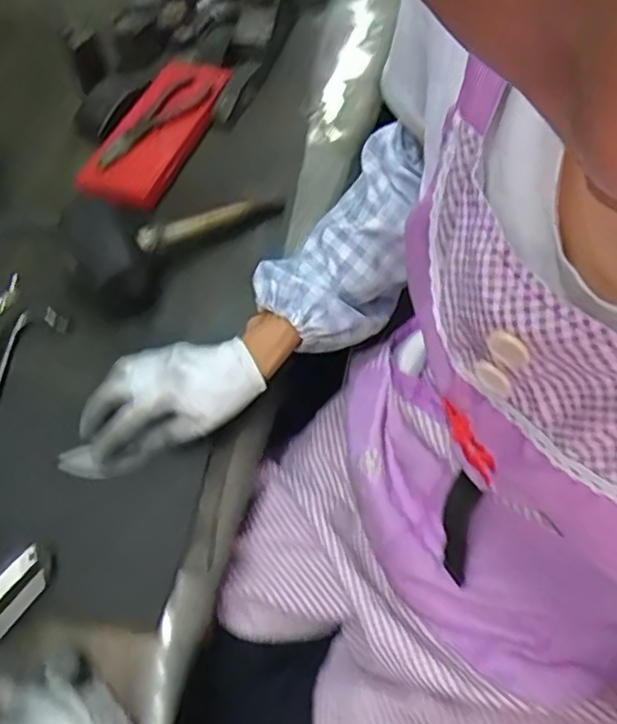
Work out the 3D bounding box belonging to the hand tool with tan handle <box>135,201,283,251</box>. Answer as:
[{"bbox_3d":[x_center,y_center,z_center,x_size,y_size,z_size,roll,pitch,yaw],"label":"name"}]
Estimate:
[{"bbox_3d":[-0.103,-0.146,0.649,0.160,0.021,0.030,-22,55,-25],"label":"hand tool with tan handle"}]

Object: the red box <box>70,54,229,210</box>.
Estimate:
[{"bbox_3d":[-0.188,-0.297,0.766,0.106,0.026,0.293,9,56,11],"label":"red box"}]

